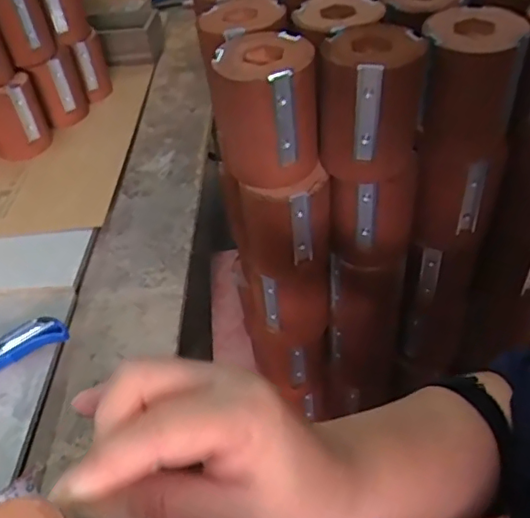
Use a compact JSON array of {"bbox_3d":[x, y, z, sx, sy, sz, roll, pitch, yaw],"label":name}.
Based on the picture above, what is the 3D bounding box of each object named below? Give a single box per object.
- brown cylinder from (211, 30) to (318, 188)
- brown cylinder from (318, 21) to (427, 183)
[{"bbox_3d":[-0.001,-0.121,0.471,0.077,0.102,0.077,-7,44,-1],"label":"brown cylinder"},{"bbox_3d":[0.086,-0.125,0.465,0.078,0.100,0.075,6,45,13],"label":"brown cylinder"}]

